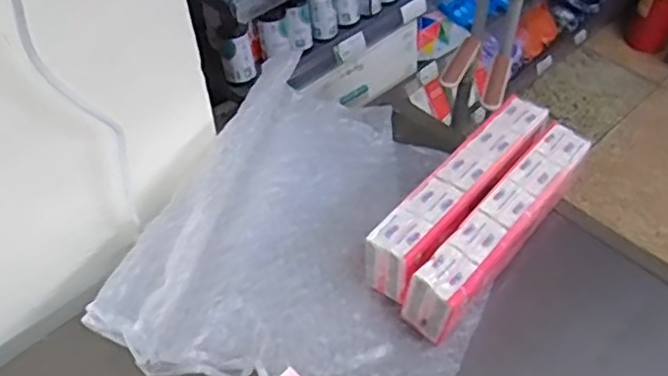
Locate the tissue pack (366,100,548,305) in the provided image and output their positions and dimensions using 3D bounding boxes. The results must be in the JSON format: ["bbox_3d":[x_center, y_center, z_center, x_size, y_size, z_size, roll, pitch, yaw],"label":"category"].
[{"bbox_3d":[0.134,0.006,0.708,0.055,0.073,0.264,32,57,26],"label":"tissue pack"}]

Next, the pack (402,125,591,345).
[{"bbox_3d":[0.172,0.036,0.672,0.057,0.064,0.269,31,57,25],"label":"pack"}]

